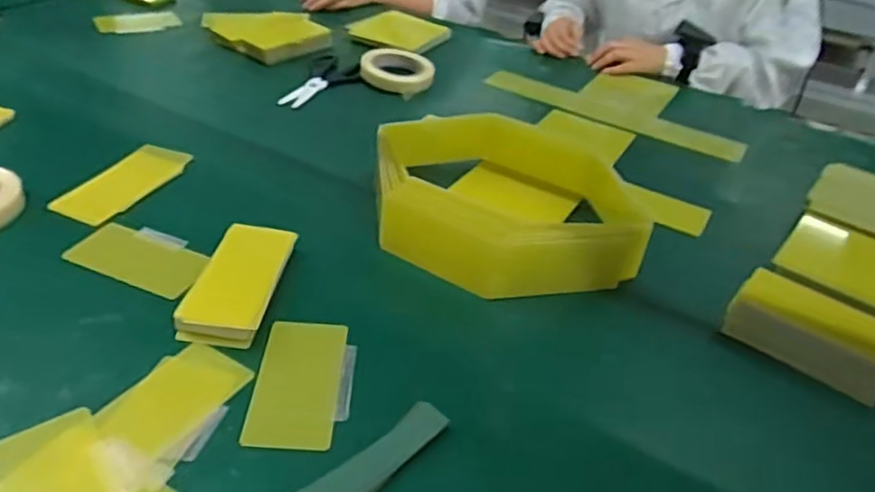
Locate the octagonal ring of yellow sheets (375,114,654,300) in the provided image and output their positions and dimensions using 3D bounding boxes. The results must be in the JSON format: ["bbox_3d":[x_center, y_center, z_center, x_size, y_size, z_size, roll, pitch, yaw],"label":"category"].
[{"bbox_3d":[0.070,-0.063,0.761,0.270,0.073,0.289,-1,37,-10],"label":"octagonal ring of yellow sheets"}]

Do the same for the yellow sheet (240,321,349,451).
[{"bbox_3d":[-0.118,0.115,0.566,0.070,0.004,0.137,4,36,-3],"label":"yellow sheet"}]

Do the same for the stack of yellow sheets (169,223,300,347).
[{"bbox_3d":[-0.190,0.033,0.637,0.073,0.033,0.145,7,37,0],"label":"stack of yellow sheets"}]

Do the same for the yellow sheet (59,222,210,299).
[{"bbox_3d":[-0.303,0.014,0.678,0.133,0.005,0.067,18,41,12],"label":"yellow sheet"}]

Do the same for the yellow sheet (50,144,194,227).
[{"bbox_3d":[-0.363,-0.075,0.774,0.069,0.005,0.158,21,39,7],"label":"yellow sheet"}]

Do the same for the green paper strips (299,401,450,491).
[{"bbox_3d":[-0.056,0.167,0.484,0.046,0.024,0.162,32,44,30],"label":"green paper strips"}]

